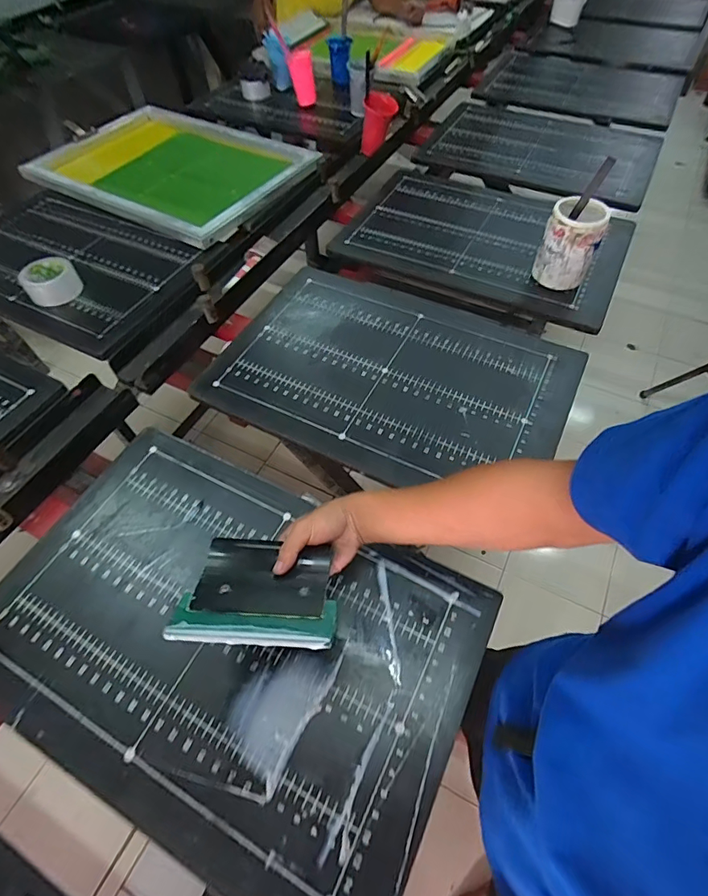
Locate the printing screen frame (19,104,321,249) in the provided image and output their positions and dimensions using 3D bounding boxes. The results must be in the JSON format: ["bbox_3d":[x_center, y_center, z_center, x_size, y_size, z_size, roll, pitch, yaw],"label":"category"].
[{"bbox_3d":[-0.493,-0.767,1.234,0.732,0.040,0.504,31,62,20],"label":"printing screen frame"}]

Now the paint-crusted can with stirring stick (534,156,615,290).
[{"bbox_3d":[0.419,-0.393,0.890,0.100,0.155,0.103,-2,56,3],"label":"paint-crusted can with stirring stick"}]

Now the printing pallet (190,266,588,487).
[{"bbox_3d":[0.066,-0.140,0.812,0.592,0.028,0.411,19,59,14],"label":"printing pallet"}]

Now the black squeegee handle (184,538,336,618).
[{"bbox_3d":[-0.099,0.143,0.509,0.138,0.011,0.103,4,31,2],"label":"black squeegee handle"}]

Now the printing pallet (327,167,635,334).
[{"bbox_3d":[0.289,-0.507,1.044,0.617,0.026,0.411,24,60,17],"label":"printing pallet"}]

